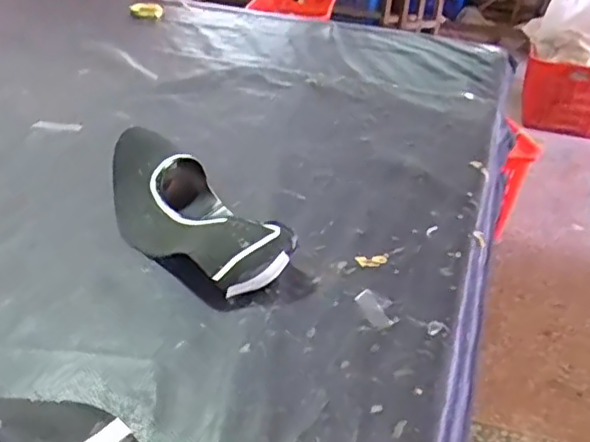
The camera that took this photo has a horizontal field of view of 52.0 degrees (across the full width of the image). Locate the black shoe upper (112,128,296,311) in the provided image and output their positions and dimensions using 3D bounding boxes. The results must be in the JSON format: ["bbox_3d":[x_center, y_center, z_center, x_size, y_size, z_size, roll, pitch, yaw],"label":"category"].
[{"bbox_3d":[-0.108,-0.011,0.580,0.094,0.050,0.254,-22,40,-32],"label":"black shoe upper"}]

